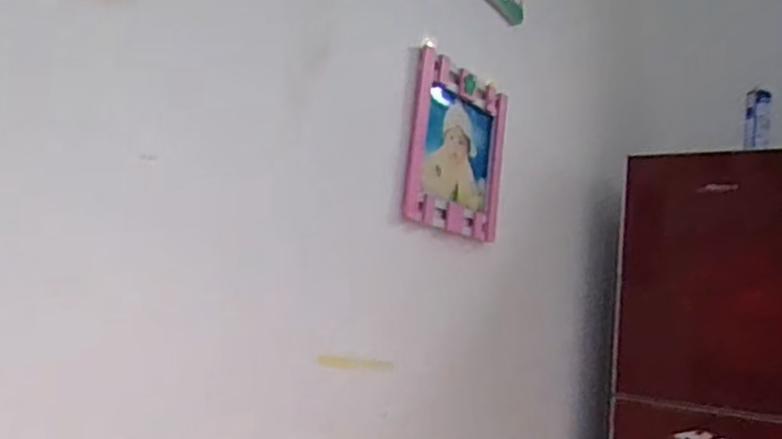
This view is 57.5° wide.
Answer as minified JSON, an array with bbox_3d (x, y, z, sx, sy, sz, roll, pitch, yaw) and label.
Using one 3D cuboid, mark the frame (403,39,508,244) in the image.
[{"bbox_3d":[0.149,-0.147,1.556,0.031,0.348,0.351,1,-11,41],"label":"frame"}]

